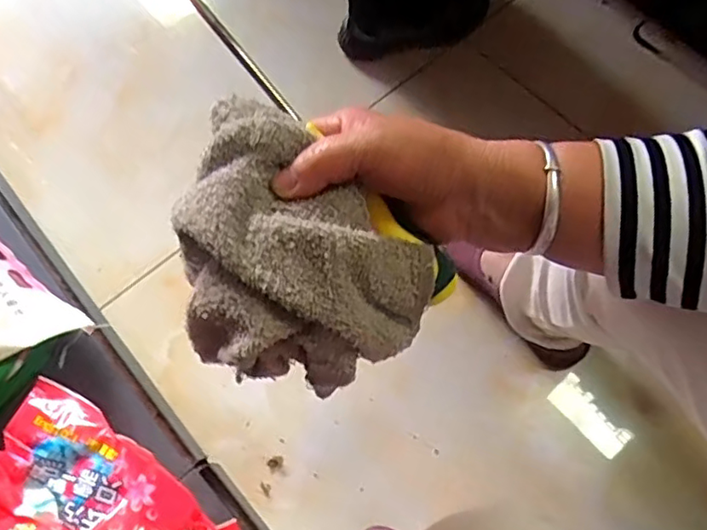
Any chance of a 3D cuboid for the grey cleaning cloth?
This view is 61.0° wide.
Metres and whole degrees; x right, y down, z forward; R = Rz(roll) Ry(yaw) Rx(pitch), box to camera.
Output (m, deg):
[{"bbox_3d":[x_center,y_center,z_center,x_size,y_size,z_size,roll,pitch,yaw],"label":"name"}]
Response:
[{"bbox_3d":[-0.036,0.000,0.294,0.130,0.069,0.103,35,72,16],"label":"grey cleaning cloth"}]

